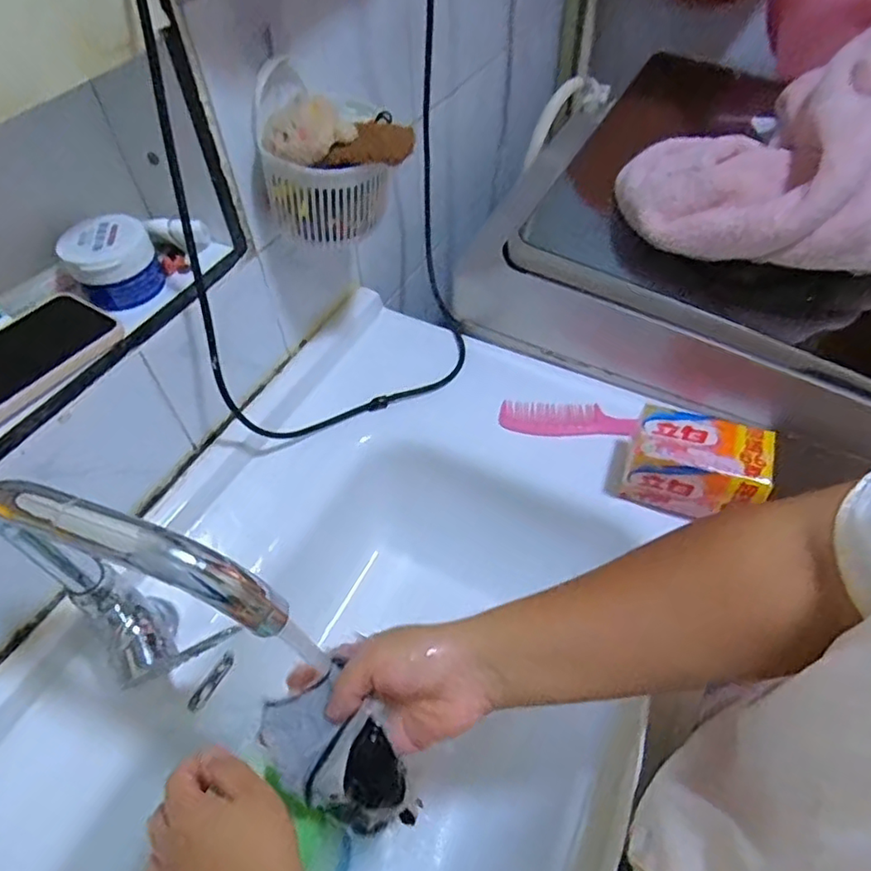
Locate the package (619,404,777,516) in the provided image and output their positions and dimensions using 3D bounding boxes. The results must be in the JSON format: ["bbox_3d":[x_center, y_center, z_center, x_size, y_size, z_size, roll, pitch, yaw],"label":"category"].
[{"bbox_3d":[0.239,0.028,0.552,0.117,0.073,0.074,18,54,15],"label":"package"}]

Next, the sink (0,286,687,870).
[{"bbox_3d":[-0.082,0.238,0.514,0.469,0.176,0.827,22,55,18],"label":"sink"}]

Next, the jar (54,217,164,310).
[{"bbox_3d":[-0.262,-0.142,0.485,0.065,0.048,0.058,-29,56,-20],"label":"jar"}]

